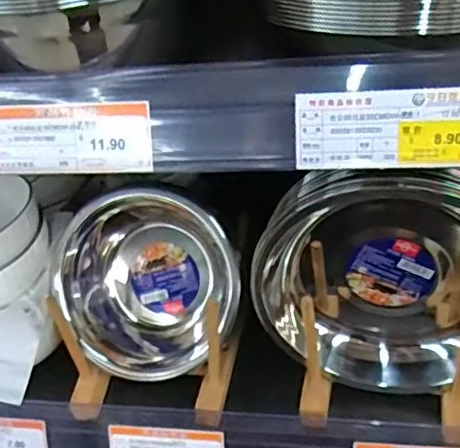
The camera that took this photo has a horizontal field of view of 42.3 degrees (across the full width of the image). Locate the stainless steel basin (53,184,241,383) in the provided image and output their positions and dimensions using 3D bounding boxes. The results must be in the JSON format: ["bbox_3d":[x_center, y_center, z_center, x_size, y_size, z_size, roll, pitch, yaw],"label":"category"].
[{"bbox_3d":[-0.078,0.058,0.520,0.163,0.160,0.072,42,12,6],"label":"stainless steel basin"}]

